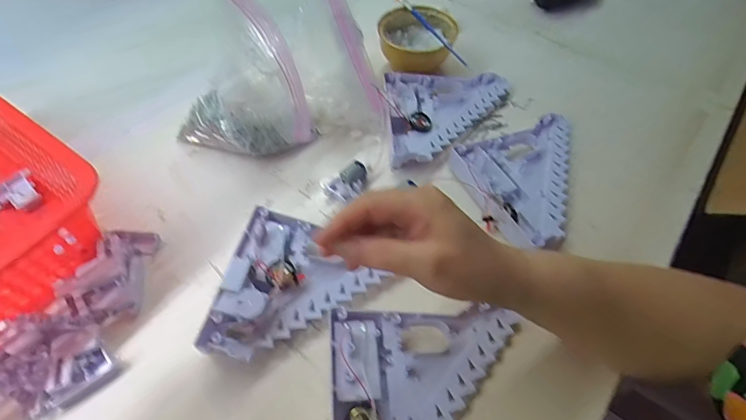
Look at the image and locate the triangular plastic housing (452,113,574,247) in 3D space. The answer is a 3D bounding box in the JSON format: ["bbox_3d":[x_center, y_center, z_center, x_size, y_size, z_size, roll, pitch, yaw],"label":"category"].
[{"bbox_3d":[0.175,-0.037,0.430,0.156,0.023,0.133,-23,59,-15],"label":"triangular plastic housing"}]

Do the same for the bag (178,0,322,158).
[{"bbox_3d":[-0.140,-0.120,0.429,0.122,0.142,0.116,-32,61,-21],"label":"bag"}]

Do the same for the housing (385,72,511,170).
[{"bbox_3d":[0.094,-0.113,0.486,0.157,0.023,0.130,-6,56,-4],"label":"housing"}]

